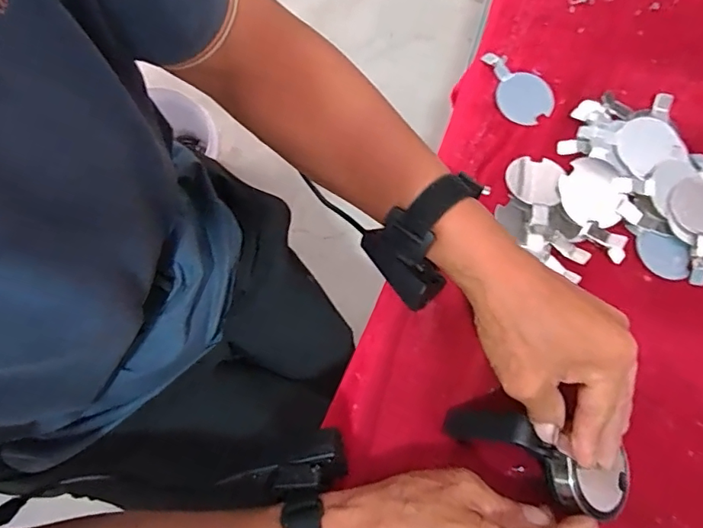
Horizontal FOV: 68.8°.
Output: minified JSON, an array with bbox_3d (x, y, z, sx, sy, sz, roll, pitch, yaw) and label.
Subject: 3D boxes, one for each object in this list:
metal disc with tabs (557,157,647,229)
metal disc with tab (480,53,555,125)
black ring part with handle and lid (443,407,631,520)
[{"bbox_3d":[0.212,-0.063,0.446,0.062,0.007,0.064,0,73,0],"label":"metal disc with tabs"},{"bbox_3d":[0.151,-0.162,0.481,0.079,0.006,0.051,31,75,9],"label":"metal disc with tab"},{"bbox_3d":[0.132,0.133,0.364,0.129,0.044,0.045,26,72,10],"label":"black ring part with handle and lid"}]

